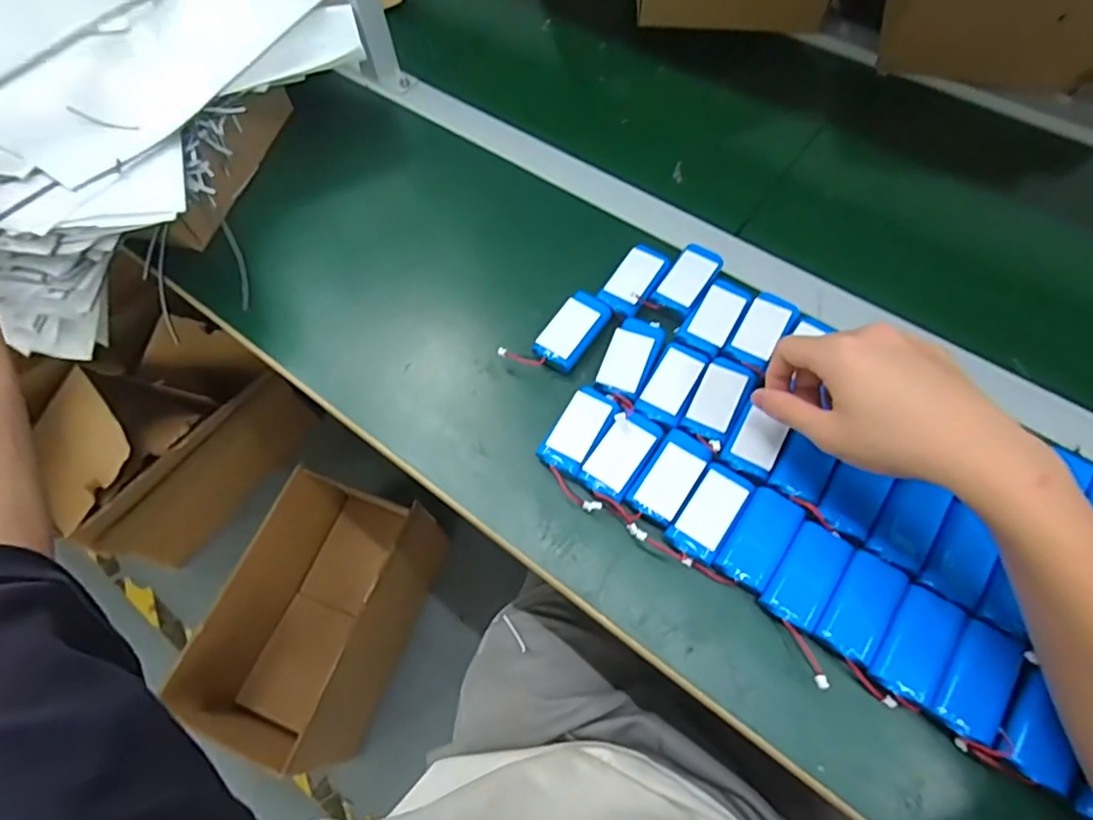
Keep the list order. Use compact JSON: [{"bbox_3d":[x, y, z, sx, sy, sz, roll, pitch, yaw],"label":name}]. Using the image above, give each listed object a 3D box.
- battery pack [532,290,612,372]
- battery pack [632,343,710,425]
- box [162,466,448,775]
[{"bbox_3d":[0.023,-0.067,0.476,0.038,0.011,0.070,33,74,14],"label":"battery pack"},{"bbox_3d":[0.098,-0.022,0.446,0.035,0.012,0.068,27,69,15],"label":"battery pack"},{"bbox_3d":[-0.374,0.341,0.953,0.230,0.237,0.427,15,66,9],"label":"box"}]

